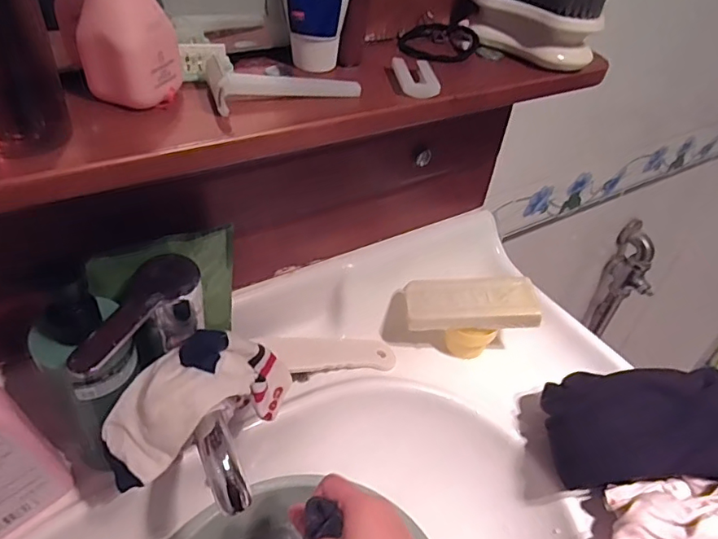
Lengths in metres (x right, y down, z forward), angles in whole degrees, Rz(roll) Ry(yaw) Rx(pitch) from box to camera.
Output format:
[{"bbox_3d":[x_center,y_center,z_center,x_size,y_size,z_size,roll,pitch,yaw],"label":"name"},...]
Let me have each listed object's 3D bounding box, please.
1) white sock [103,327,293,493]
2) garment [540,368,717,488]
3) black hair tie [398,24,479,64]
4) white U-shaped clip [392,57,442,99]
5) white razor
[{"bbox_3d":[-0.109,0.087,0.378,0.137,0.069,0.053,-22,49,-30],"label":"white sock"},{"bbox_3d":[0.296,0.135,0.462,0.252,0.069,0.102,-1,37,21],"label":"garment"},{"bbox_3d":[0.062,-0.184,0.432,0.061,0.010,0.055,-26,51,-19],"label":"black hair tie"},{"bbox_3d":[0.040,-0.135,0.374,0.028,0.009,0.049,1,41,-8],"label":"white U-shaped clip"},{"bbox_3d":[-0.044,-0.117,0.324,0.098,0.028,0.016,-17,46,-26],"label":"white razor"}]

